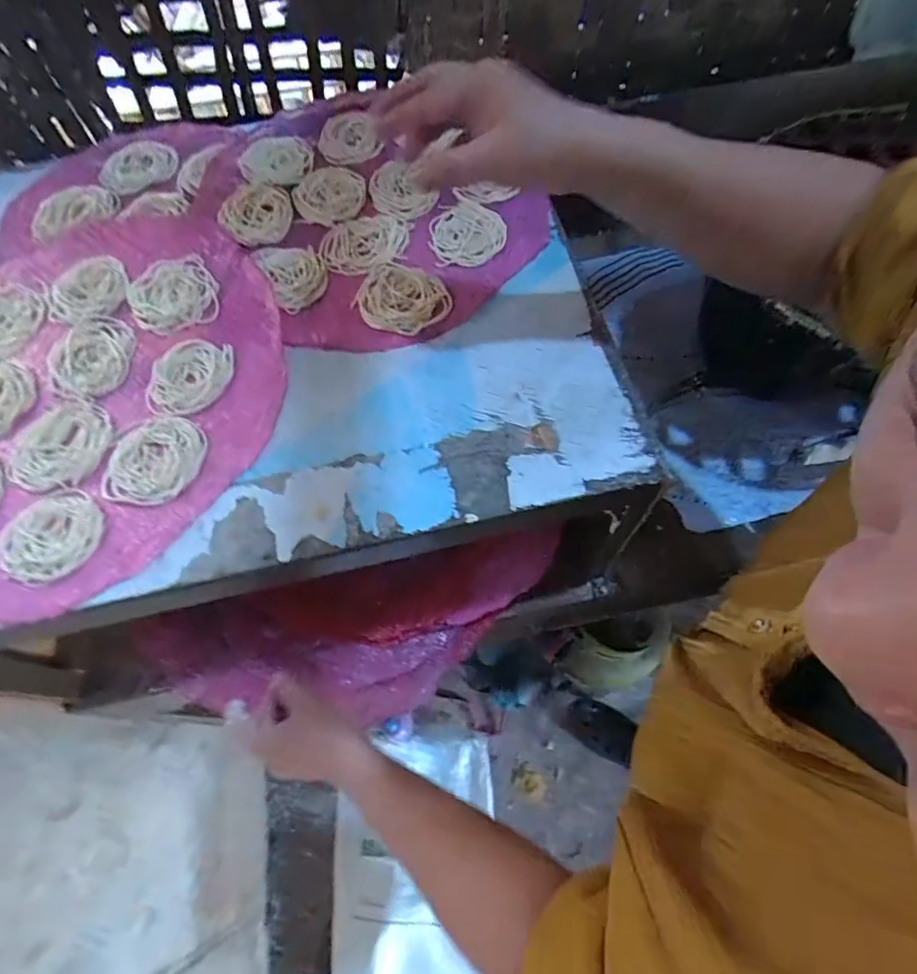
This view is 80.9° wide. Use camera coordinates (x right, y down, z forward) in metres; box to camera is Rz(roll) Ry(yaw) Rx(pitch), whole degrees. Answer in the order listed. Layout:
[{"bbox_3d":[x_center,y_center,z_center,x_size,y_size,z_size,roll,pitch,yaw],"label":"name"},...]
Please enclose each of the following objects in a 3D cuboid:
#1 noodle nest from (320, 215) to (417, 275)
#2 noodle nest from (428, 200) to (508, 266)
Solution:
[{"bbox_3d":[-0.086,-0.230,0.504,0.086,0.009,0.063,-20,65,-7],"label":"noodle nest"},{"bbox_3d":[0.008,-0.234,0.495,0.066,0.008,0.072,-18,65,-6],"label":"noodle nest"}]

